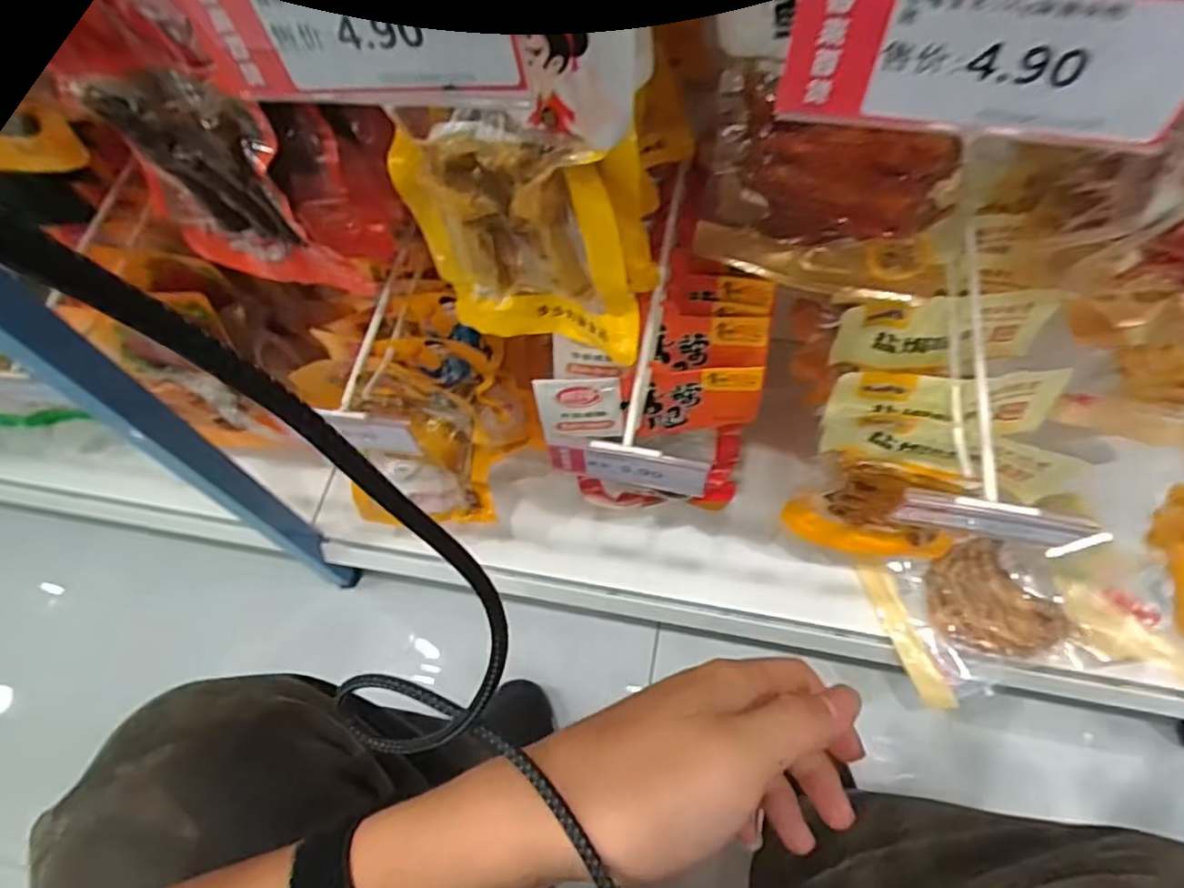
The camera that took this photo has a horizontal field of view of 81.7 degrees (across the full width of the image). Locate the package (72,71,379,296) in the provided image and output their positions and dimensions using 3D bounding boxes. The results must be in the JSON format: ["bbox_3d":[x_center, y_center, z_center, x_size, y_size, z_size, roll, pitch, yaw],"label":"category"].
[{"bbox_3d":[-0.220,-0.152,0.420,0.128,0.158,0.035,20,66,14],"label":"package"}]

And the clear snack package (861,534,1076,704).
[{"bbox_3d":[0.377,0.157,0.667,0.181,0.025,0.138,-18,63,-5],"label":"clear snack package"}]

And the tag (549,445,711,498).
[{"bbox_3d":[0.022,0.015,0.424,0.097,0.032,0.011,8,63,8],"label":"tag"}]

